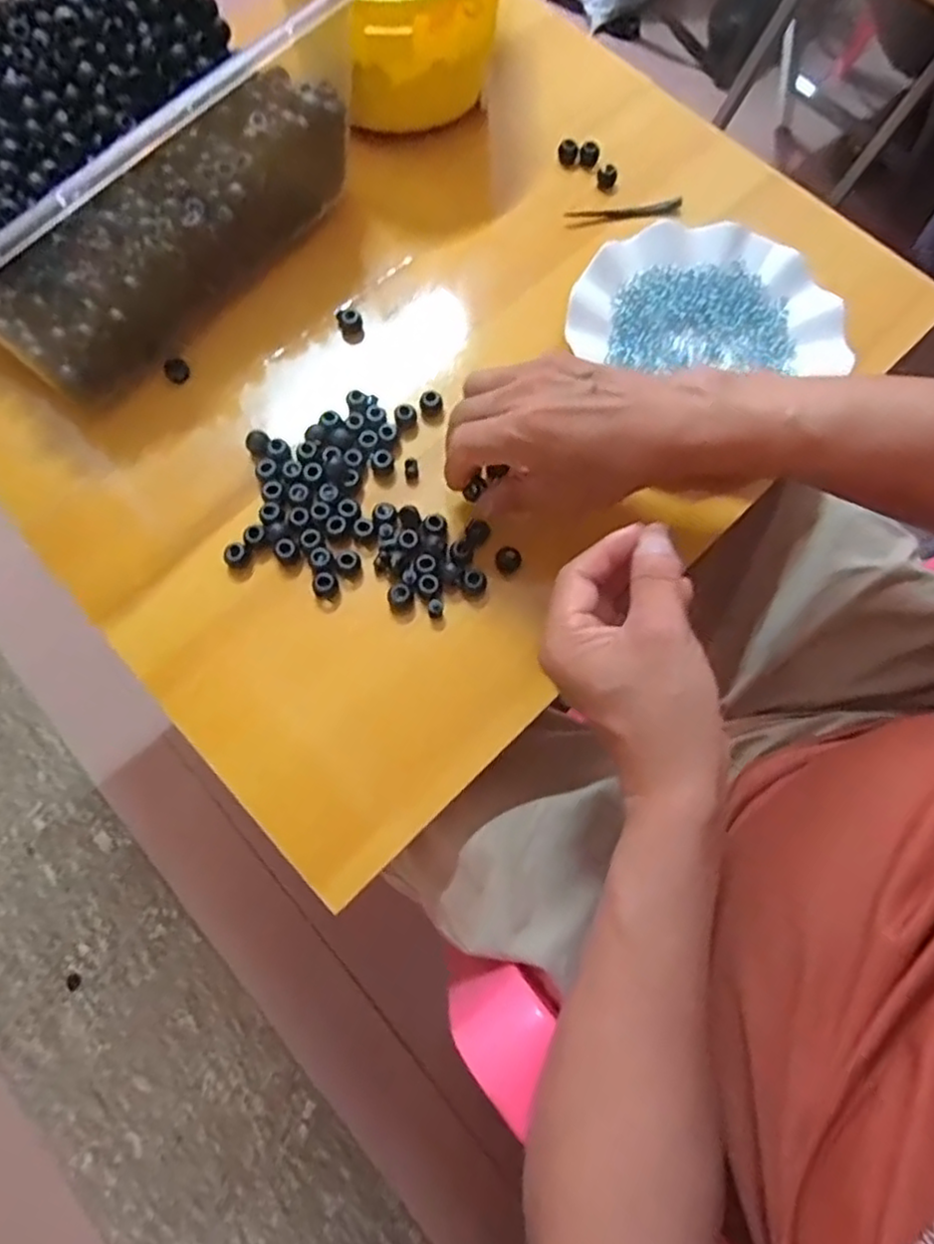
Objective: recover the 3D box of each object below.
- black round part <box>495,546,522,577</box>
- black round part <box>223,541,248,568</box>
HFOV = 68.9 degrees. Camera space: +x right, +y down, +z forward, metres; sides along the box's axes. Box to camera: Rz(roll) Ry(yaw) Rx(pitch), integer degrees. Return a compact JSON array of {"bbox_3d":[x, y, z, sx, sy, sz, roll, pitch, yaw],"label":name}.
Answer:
[{"bbox_3d":[0.025,-0.037,0.415,0.015,0.006,0.015,1,71,-2],"label":"black round part"},{"bbox_3d":[-0.140,-0.041,0.412,0.014,0.005,0.014,1,71,-2],"label":"black round part"}]

